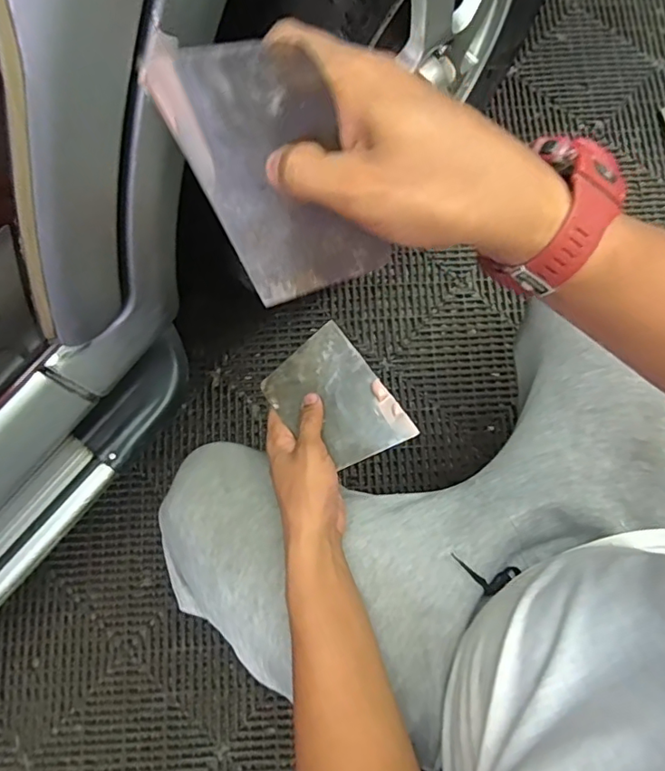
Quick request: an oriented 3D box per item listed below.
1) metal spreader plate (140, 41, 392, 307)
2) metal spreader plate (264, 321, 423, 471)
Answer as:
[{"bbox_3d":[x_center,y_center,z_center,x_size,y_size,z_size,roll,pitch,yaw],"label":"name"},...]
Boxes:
[{"bbox_3d":[-0.030,-0.106,0.287,0.095,0.136,0.005,2,44,34],"label":"metal spreader plate"},{"bbox_3d":[0.000,0.015,0.524,0.096,0.006,0.138,-34,69,-6],"label":"metal spreader plate"}]

